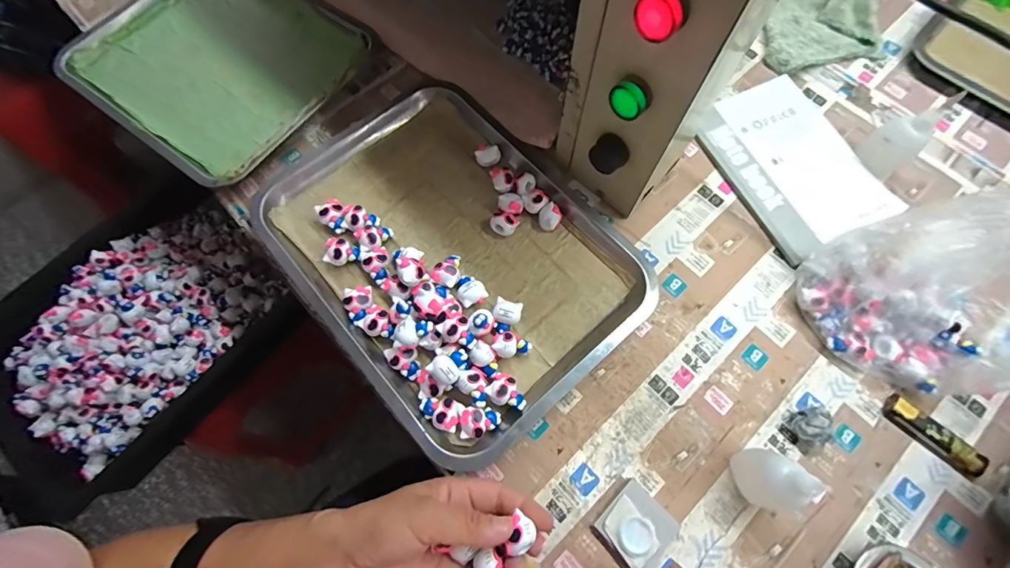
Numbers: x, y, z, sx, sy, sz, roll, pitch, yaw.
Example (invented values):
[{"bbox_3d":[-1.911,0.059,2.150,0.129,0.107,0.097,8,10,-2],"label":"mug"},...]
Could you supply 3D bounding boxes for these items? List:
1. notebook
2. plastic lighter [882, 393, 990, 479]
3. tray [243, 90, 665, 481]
[{"bbox_3d":[0.307,-0.130,0.460,0.138,0.014,0.192,-25,72,-9],"label":"notebook"},{"bbox_3d":[0.369,0.130,0.365,0.079,0.014,0.021,41,75,13],"label":"plastic lighter"},{"bbox_3d":[-0.057,-0.036,0.416,0.272,0.035,0.359,-42,76,-14],"label":"tray"}]

